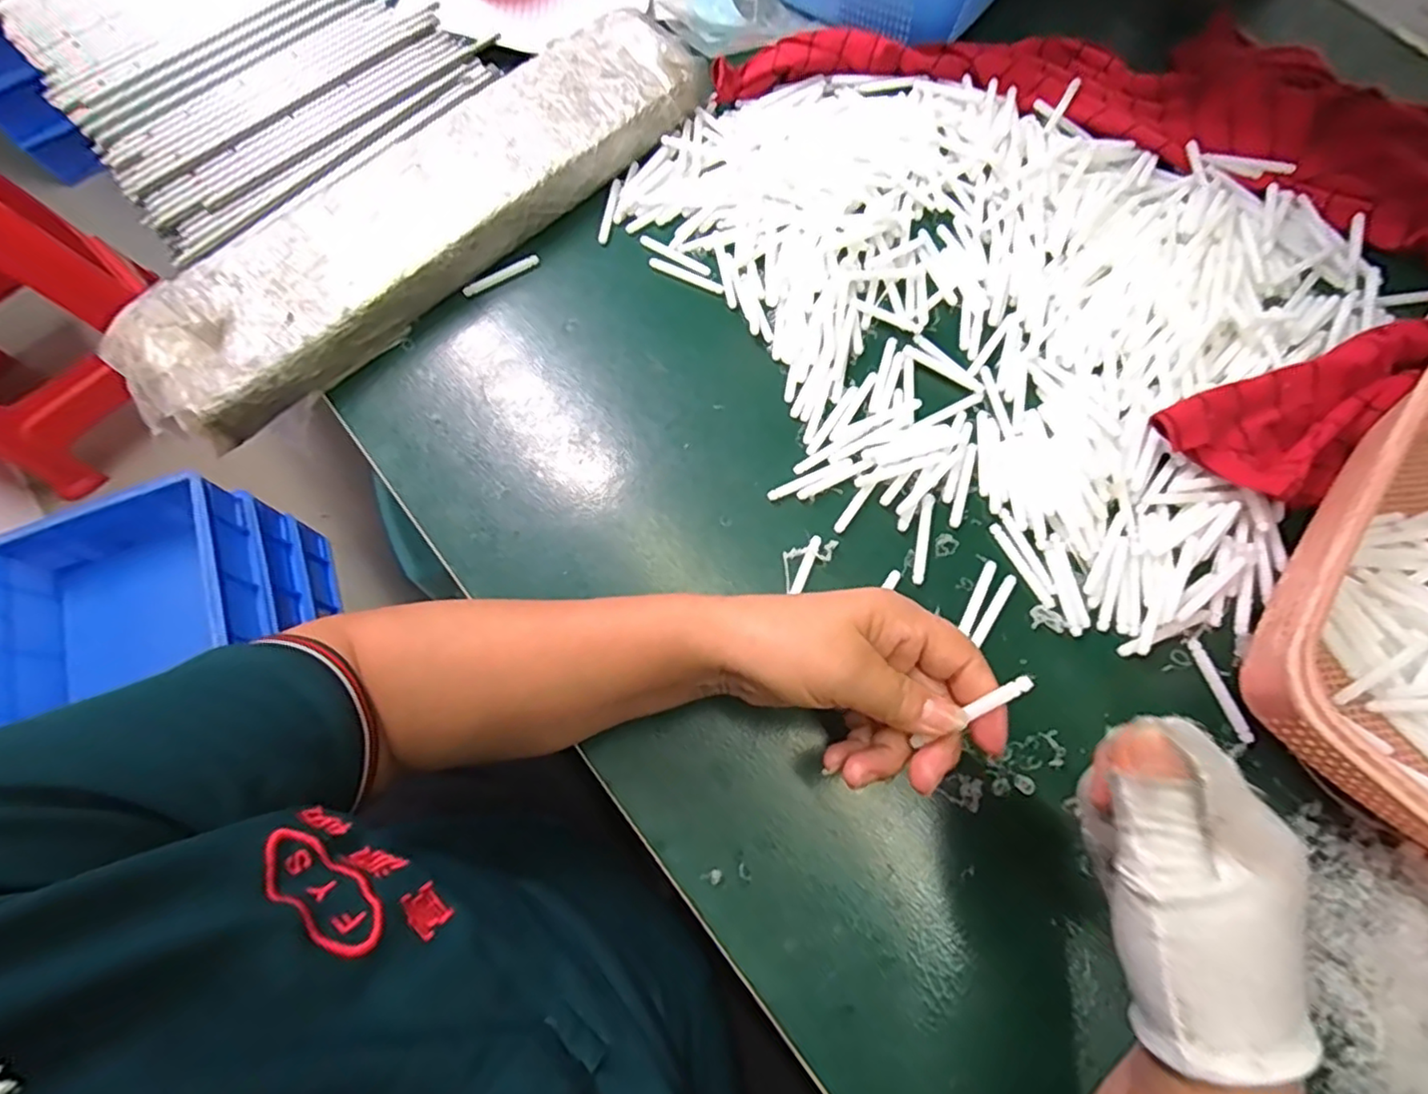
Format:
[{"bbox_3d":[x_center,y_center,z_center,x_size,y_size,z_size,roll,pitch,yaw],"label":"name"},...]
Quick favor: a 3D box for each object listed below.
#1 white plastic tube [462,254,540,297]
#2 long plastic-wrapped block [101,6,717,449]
[{"bbox_3d":[-0.155,-0.199,0.465,0.059,0.008,0.007,-32,74,-8],"label":"white plastic tube"},{"bbox_3d":[-0.205,-0.248,0.460,0.446,0.052,0.114,-43,75,-11],"label":"long plastic-wrapped block"}]

